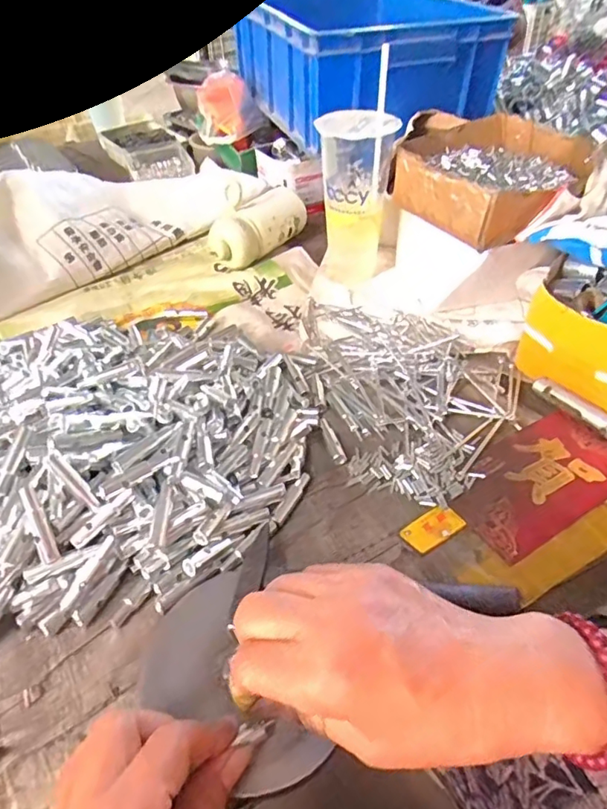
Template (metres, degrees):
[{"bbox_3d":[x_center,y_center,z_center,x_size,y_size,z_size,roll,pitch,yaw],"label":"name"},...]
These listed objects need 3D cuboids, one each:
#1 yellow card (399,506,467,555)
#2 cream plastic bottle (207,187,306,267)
[{"bbox_3d":[0.095,0.091,0.386,0.045,0.004,0.025,-26,48,-22],"label":"yellow card"},{"bbox_3d":[-0.060,-0.235,0.702,0.058,0.070,0.143,27,51,28],"label":"cream plastic bottle"}]

